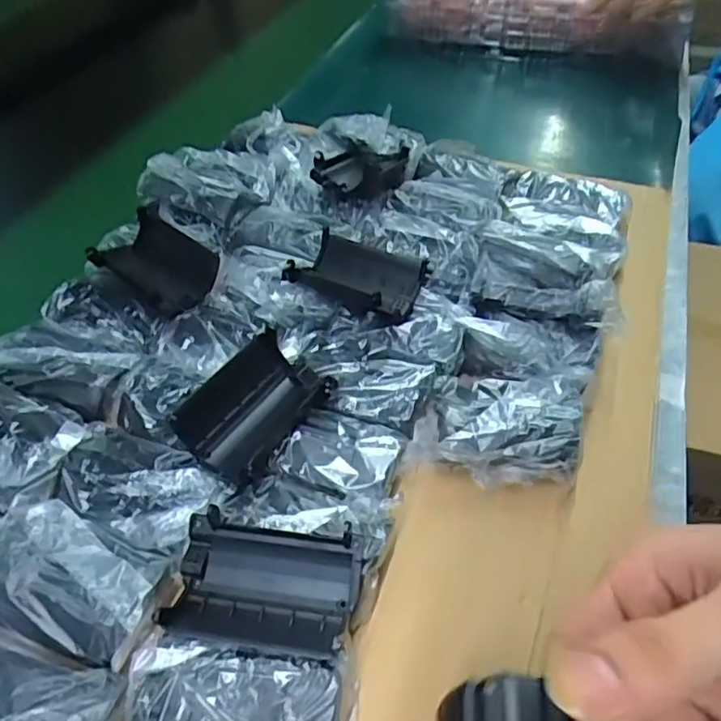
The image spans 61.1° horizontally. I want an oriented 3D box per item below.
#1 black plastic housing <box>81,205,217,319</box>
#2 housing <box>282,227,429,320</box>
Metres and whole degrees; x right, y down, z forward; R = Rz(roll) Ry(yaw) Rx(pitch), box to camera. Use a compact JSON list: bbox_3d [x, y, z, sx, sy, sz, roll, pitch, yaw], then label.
[{"bbox_3d":[-0.122,-0.060,0.362,0.075,0.023,0.049,28,54,28],"label":"black plastic housing"},{"bbox_3d":[-0.001,-0.050,0.350,0.071,0.024,0.050,19,51,21],"label":"housing"}]

